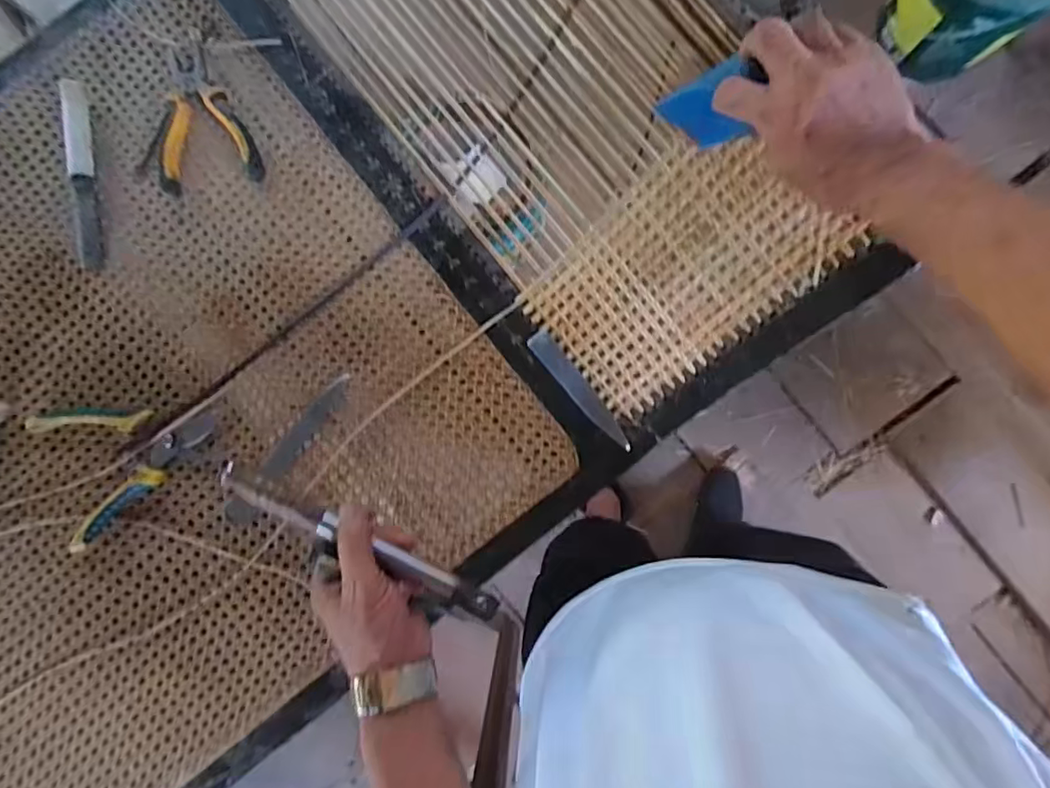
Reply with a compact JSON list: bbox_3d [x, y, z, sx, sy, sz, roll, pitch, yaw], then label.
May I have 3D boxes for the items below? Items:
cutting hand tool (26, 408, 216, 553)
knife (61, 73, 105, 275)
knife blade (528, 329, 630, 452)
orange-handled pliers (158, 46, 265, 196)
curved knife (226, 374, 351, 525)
[{"bbox_3d":[-0.394,0.055,0.562,0.169,0.016,0.137,-26,86,-1],"label":"cutting hand tool"},{"bbox_3d":[-0.462,-0.228,0.585,0.031,0.012,0.192,-6,86,0],"label":"knife"},{"bbox_3d":[0.055,-0.004,0.561,0.024,0.011,0.142,-38,86,-2],"label":"knife blade"},{"bbox_3d":[-0.333,-0.286,0.582,0.103,0.015,0.149,-11,86,0],"label":"orange-handled pliers"},{"bbox_3d":[-0.237,0.057,0.576,0.029,0.008,0.183,39,87,3],"label":"curved knife"}]

